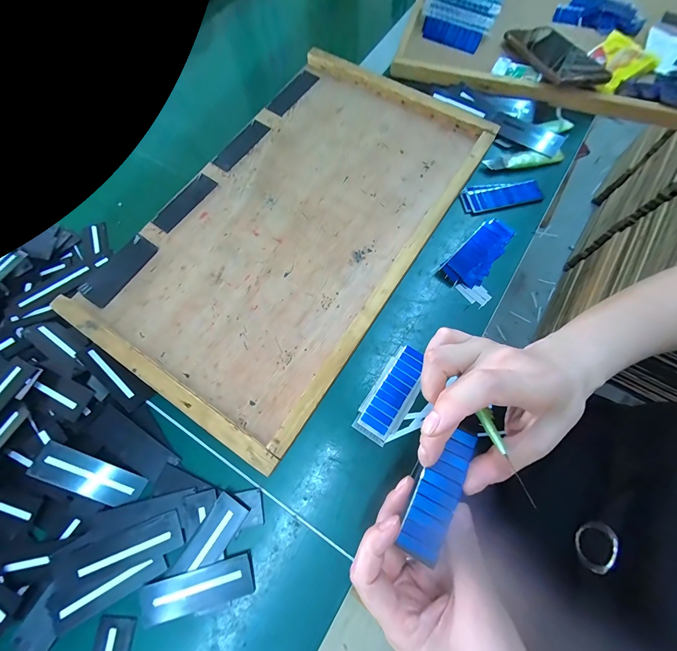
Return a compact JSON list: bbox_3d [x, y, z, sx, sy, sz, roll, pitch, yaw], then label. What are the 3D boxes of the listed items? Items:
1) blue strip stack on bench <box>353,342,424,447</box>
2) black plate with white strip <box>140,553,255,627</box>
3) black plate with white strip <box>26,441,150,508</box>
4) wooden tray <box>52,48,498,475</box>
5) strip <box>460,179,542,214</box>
[{"bbox_3d":[0.053,0.067,0.299,0.038,0.022,0.093,33,75,11],"label":"blue strip stack on bench"},{"bbox_3d":[-0.120,0.225,0.258,0.093,0.004,0.033,-15,72,-5],"label":"black plate with white strip"},{"bbox_3d":[-0.225,0.137,0.276,0.092,0.005,0.030,25,73,-7],"label":"black plate with white strip"},{"bbox_3d":[-0.048,-0.132,0.366,0.293,0.025,0.485,33,75,11],"label":"wooden tray"},{"bbox_3d":[0.203,-0.164,0.380,0.096,0.008,0.039,-7,71,-2],"label":"strip"}]

